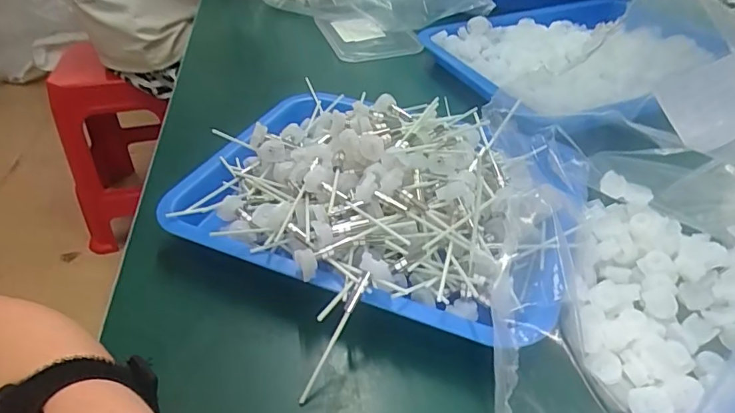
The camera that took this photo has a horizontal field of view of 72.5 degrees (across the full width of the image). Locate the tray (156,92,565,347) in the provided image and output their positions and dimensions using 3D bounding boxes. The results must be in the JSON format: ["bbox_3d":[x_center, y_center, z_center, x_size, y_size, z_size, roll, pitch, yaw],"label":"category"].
[{"bbox_3d":[-0.005,-0.018,0.358,0.284,0.062,0.179,13,42,17],"label":"tray"}]

